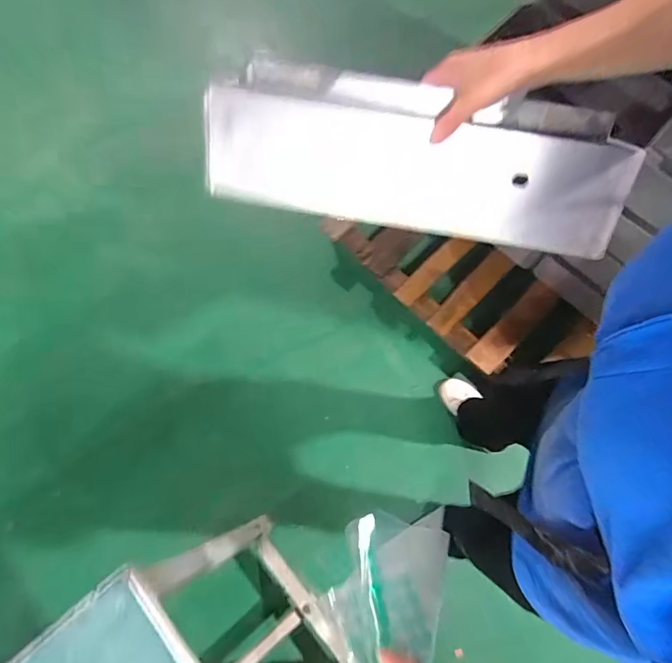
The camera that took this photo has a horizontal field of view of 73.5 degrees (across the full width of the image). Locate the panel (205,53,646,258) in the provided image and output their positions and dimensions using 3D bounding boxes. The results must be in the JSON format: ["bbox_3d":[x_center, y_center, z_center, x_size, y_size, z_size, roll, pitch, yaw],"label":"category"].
[{"bbox_3d":[0.074,-0.182,0.479,0.427,0.031,0.146,13,114,7],"label":"panel"}]

